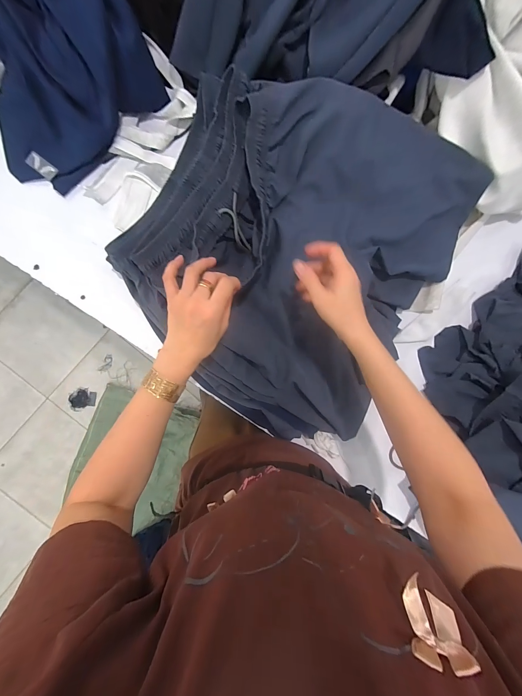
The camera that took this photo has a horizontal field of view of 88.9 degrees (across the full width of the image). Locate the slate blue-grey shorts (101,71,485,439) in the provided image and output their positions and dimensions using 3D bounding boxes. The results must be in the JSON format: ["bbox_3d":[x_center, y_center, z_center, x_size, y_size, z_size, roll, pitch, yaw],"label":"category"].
[{"bbox_3d":[0.071,-0.155,0.444,0.467,0.112,0.548,32,84,-2],"label":"slate blue-grey shorts"}]

